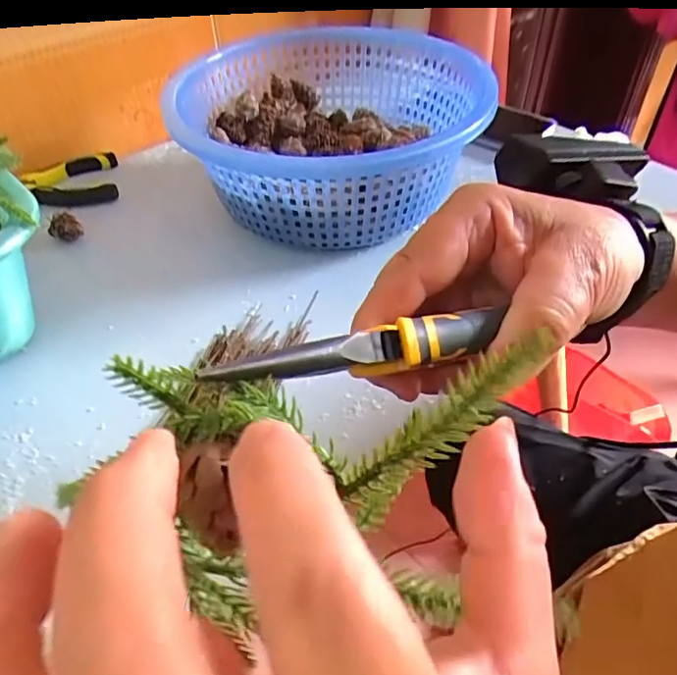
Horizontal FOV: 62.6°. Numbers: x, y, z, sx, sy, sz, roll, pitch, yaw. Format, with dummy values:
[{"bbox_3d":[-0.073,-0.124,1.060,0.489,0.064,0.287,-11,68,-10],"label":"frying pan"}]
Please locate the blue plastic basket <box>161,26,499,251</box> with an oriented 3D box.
[{"bbox_3d":[-0.014,-0.186,0.511,0.250,0.099,0.265,-1,45,1],"label":"blue plastic basket"}]

